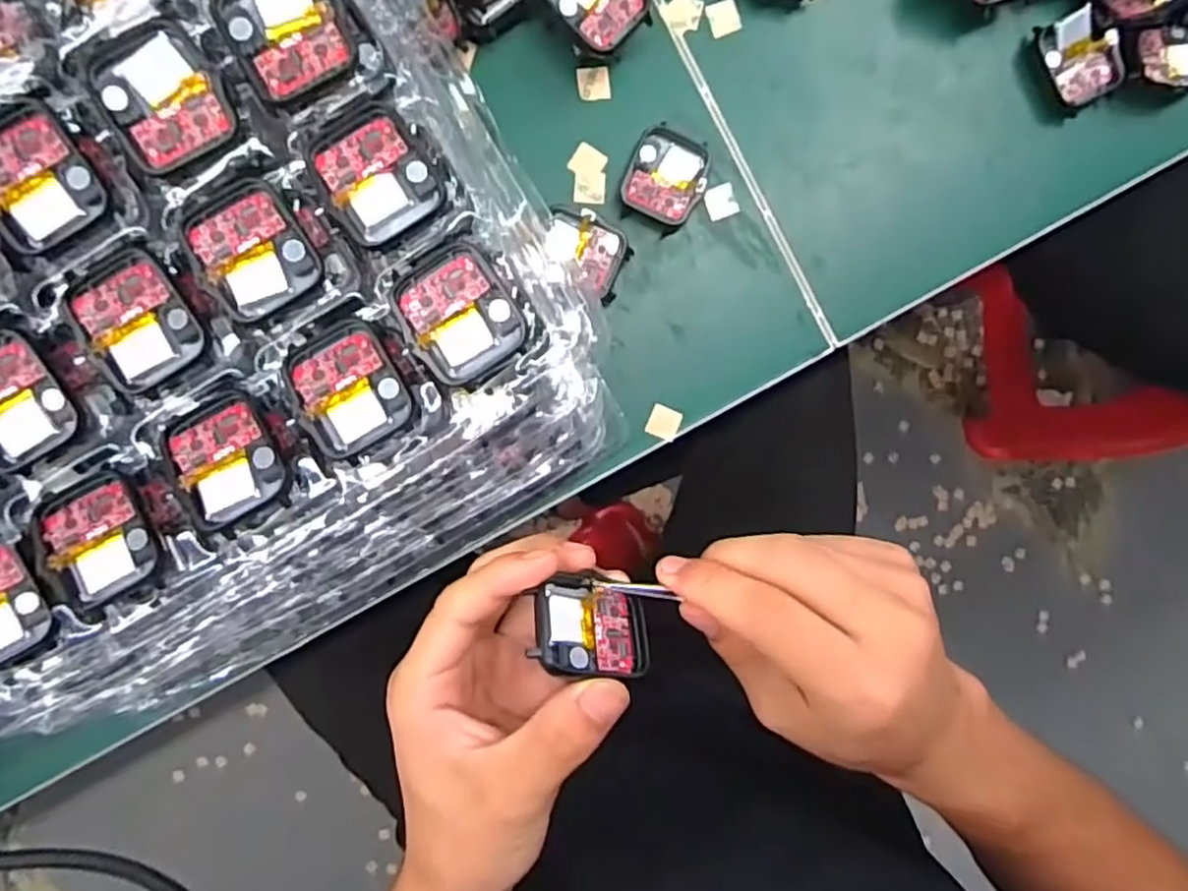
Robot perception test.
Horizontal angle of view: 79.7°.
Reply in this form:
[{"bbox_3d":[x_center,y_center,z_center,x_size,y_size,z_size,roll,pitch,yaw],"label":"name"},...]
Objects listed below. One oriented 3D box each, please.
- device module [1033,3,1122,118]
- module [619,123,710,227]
[{"bbox_3d":[0.248,-0.197,0.364,0.035,0.013,0.045,-30,94,-2],"label":"device module"},{"bbox_3d":[0.035,-0.134,0.353,0.037,0.011,0.044,20,91,-4],"label":"module"}]

